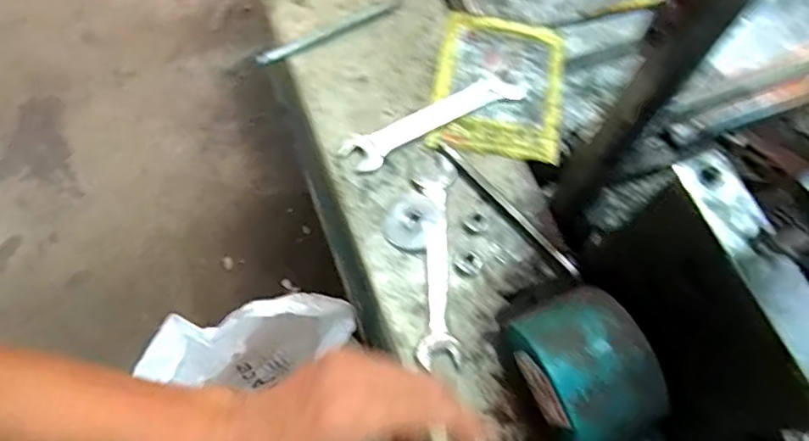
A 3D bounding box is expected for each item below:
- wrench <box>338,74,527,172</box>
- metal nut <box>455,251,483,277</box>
[{"bbox_3d":[0.026,-0.089,0.512,0.169,0.010,0.033,-27,72,-13],"label":"wrench"},{"bbox_3d":[0.052,0.034,0.467,0.019,0.006,0.020,1,68,-3],"label":"metal nut"}]

